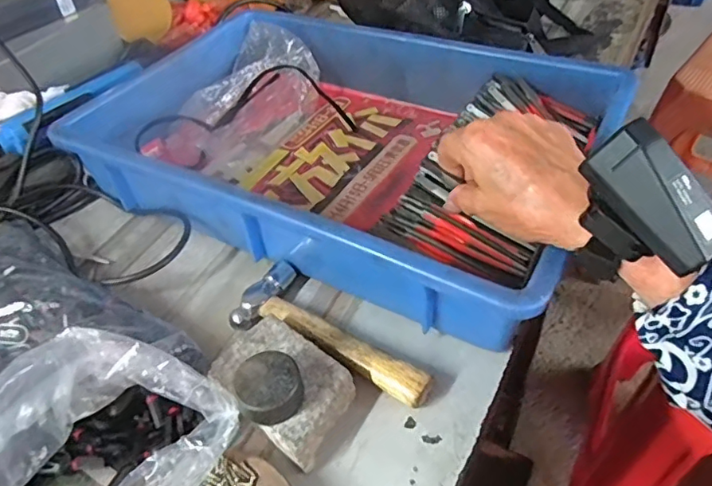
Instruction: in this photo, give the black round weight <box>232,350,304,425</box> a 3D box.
[{"bbox_3d":[-0.050,0.085,0.314,0.037,0.023,0.035,-4,44,4],"label":"black round weight"}]

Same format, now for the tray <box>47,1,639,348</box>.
[{"bbox_3d":[-0.015,-0.099,0.480,0.437,0.074,0.285,19,50,25],"label":"tray"}]

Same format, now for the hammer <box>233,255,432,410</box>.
[{"bbox_3d":[-0.016,0.057,0.377,0.157,0.019,0.061,18,50,24],"label":"hammer"}]

